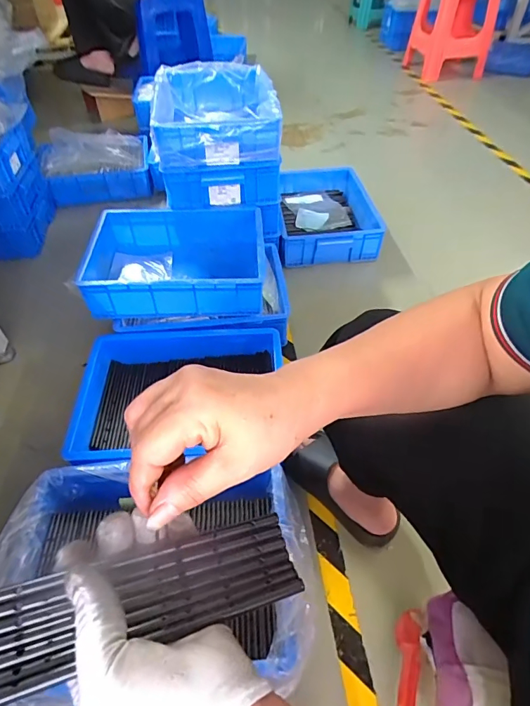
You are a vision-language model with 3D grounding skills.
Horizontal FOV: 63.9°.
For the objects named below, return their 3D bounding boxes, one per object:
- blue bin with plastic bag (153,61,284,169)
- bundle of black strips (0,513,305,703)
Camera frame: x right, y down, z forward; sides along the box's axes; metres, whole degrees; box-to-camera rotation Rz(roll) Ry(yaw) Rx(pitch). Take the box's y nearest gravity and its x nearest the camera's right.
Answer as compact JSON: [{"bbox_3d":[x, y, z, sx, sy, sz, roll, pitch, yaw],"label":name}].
[{"bbox_3d":[-0.144,-0.690,1.213,0.332,0.117,0.540,-5,49,-4],"label":"blue bin with plastic bag"},{"bbox_3d":[-0.088,0.145,0.240,0.222,0.011,0.052,-8,48,-22],"label":"bundle of black strips"}]

